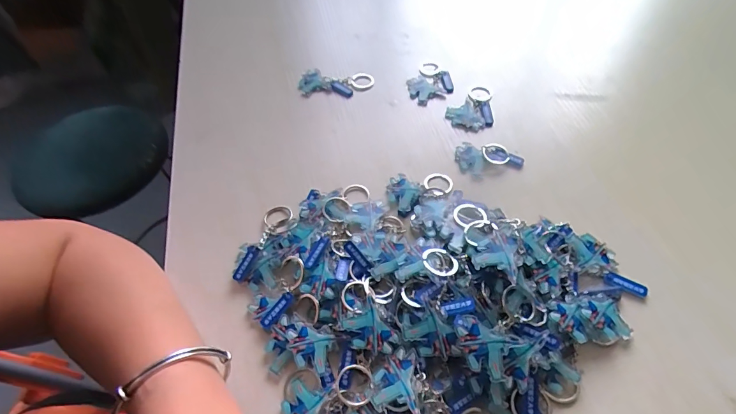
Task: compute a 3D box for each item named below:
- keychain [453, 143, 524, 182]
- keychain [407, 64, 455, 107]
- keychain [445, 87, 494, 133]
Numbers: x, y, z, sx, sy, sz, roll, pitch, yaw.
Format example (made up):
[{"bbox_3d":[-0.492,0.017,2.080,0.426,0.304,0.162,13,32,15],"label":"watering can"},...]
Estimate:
[{"bbox_3d":[0.114,-0.047,0.364,0.060,0.010,0.036,-2,55,1],"label":"keychain"},{"bbox_3d":[0.067,-0.140,0.435,0.054,0.009,0.051,-27,58,-16],"label":"keychain"},{"bbox_3d":[0.111,-0.107,0.408,0.047,0.006,0.066,17,58,14],"label":"keychain"}]

